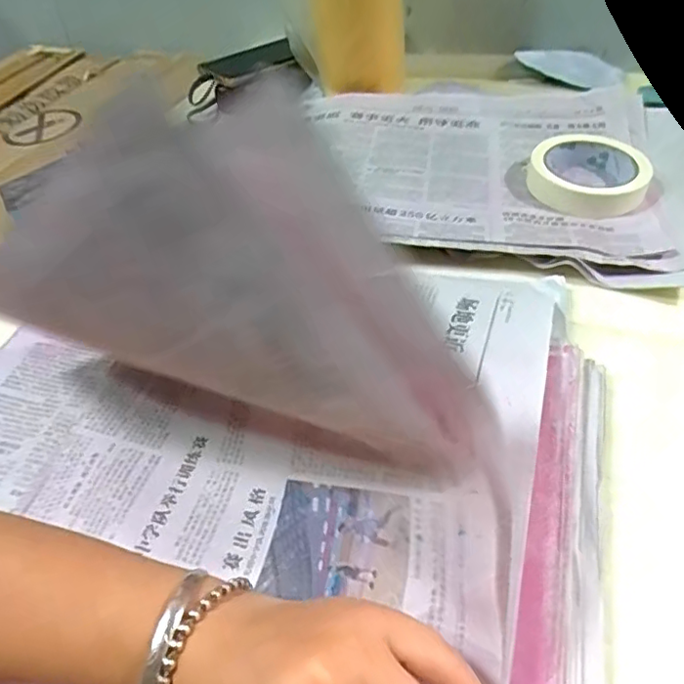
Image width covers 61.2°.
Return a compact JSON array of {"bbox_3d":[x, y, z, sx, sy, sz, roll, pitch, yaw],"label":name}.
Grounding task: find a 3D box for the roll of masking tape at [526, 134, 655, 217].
[{"bbox_3d":[0.217,-0.151,0.509,0.097,0.019,0.099,-3,46,3],"label":"roll of masking tape"}]

